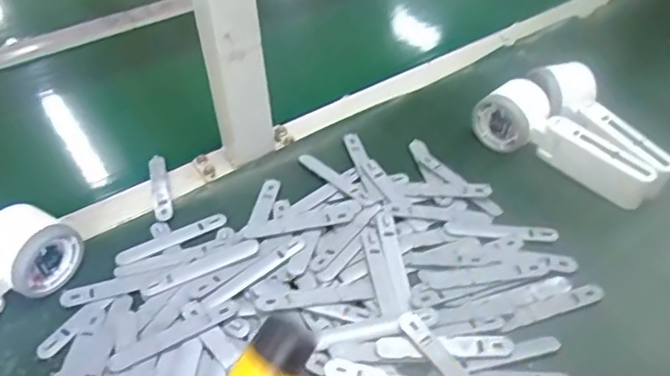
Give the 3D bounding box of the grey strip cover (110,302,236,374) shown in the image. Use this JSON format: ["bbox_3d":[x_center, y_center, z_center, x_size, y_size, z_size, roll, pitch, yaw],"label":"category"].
[{"bbox_3d":[-0.114,0.104,0.418,0.093,0.007,0.016,-23,47,-22],"label":"grey strip cover"}]

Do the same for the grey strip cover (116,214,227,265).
[{"bbox_3d":[-0.137,0.042,0.493,0.093,0.006,0.017,-22,47,-21],"label":"grey strip cover"}]

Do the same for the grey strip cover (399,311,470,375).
[{"bbox_3d":[0.079,0.123,0.398,0.016,0.004,0.096,-30,61,-22],"label":"grey strip cover"}]

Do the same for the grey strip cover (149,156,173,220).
[{"bbox_3d":[-0.165,-0.003,0.550,0.017,0.008,0.101,-18,39,-10],"label":"grey strip cover"}]

